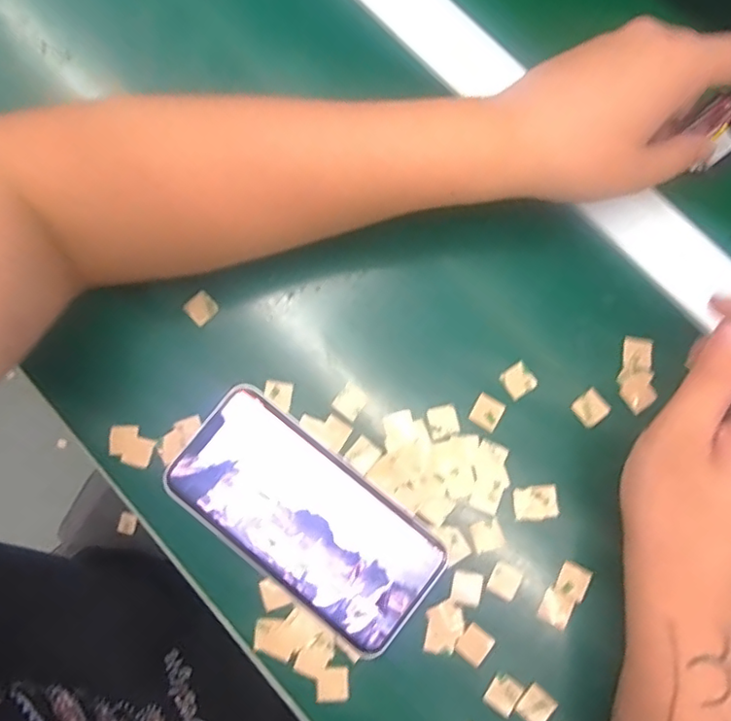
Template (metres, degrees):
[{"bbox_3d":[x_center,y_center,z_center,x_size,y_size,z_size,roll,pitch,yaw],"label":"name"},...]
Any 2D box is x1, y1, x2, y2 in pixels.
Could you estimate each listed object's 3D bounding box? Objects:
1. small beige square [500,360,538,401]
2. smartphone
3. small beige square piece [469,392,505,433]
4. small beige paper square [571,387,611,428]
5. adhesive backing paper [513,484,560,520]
[{"bbox_3d":[0.084,0.011,0.316,0.016,0.004,0.016,-32,80,-4],"label":"small beige square"},{"bbox_3d":[-0.032,0.083,0.303,0.144,0.010,0.070,38,82,8],"label":"smartphone"},{"bbox_3d":[0.067,0.028,0.314,0.016,0.004,0.017,29,81,7],"label":"small beige square piece"},{"bbox_3d":[0.123,0.026,0.314,0.017,0.006,0.015,-35,80,-5],"label":"small beige paper square"},{"bbox_3d":[0.091,0.076,0.306,0.023,0.004,0.017,-9,79,0],"label":"adhesive backing paper"}]

